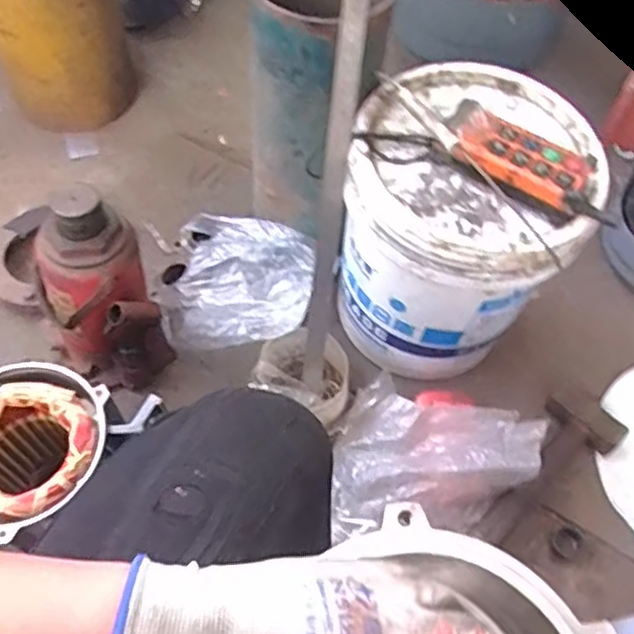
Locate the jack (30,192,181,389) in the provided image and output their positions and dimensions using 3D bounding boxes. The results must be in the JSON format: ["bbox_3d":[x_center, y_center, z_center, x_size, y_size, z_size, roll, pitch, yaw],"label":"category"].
[{"bbox_3d":[-0.277,-0.026,0.848,0.136,0.280,0.152,-27,64,-17],"label":"jack"}]

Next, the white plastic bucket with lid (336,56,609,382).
[{"bbox_3d":[0.173,-0.114,0.862,0.271,0.315,0.287,1,59,-2],"label":"white plastic bucket with lid"}]

